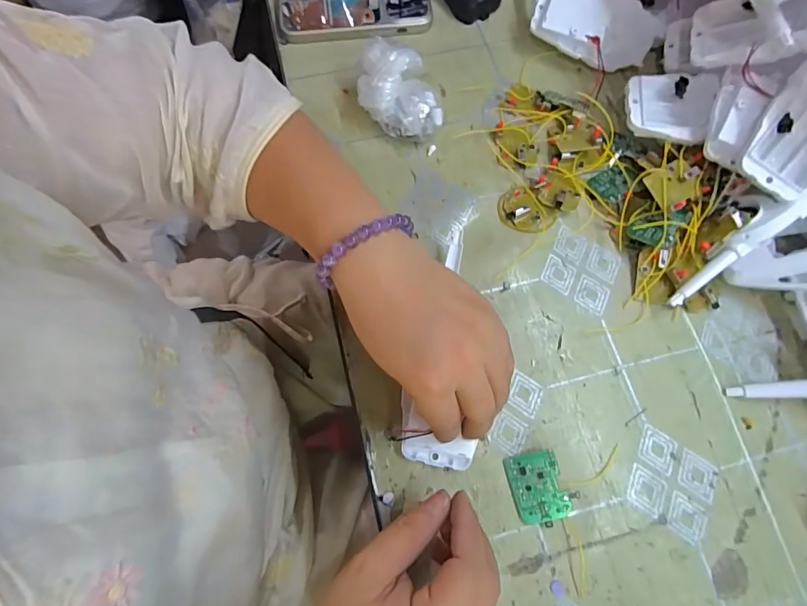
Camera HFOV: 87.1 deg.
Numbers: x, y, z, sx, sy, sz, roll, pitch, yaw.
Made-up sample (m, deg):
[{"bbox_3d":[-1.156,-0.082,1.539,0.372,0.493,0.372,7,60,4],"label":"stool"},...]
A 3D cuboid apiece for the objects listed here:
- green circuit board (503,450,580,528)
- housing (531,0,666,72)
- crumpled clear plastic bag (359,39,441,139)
[{"bbox_3d":[0.092,0.123,0.285,0.038,0.005,0.044,-19,71,13],"label":"green circuit board"},{"bbox_3d":[0.177,-0.256,0.390,0.111,0.018,0.060,23,106,-5],"label":"housing"},{"bbox_3d":[-0.003,-0.180,0.366,0.079,0.053,0.055,17,72,4],"label":"crumpled clear plastic bag"}]

